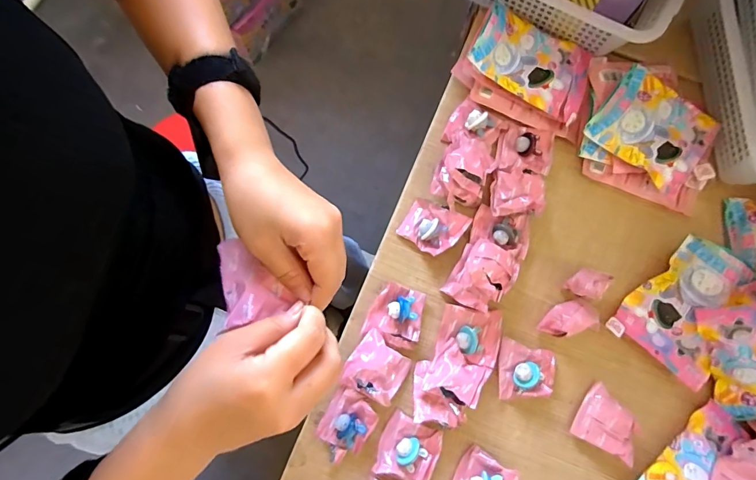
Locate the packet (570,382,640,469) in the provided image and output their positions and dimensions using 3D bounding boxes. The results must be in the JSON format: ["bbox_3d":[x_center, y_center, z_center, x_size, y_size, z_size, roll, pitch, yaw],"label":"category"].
[{"bbox_3d":[0.287,0.229,0.523,0.070,0.032,0.068,33,80,5],"label":"packet"}]

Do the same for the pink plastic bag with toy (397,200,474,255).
[{"bbox_3d":[0.074,-0.018,0.569,0.076,0.019,0.068,32,80,5],"label":"pink plastic bag with toy"}]

